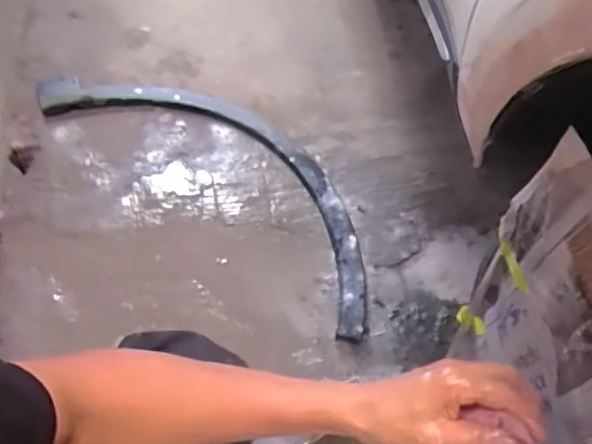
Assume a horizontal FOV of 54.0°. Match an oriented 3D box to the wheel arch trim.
[{"bbox_3d":[-0.149,-0.116,1.136,0.826,0.042,0.283,33,62,18],"label":"wheel arch trim"}]

